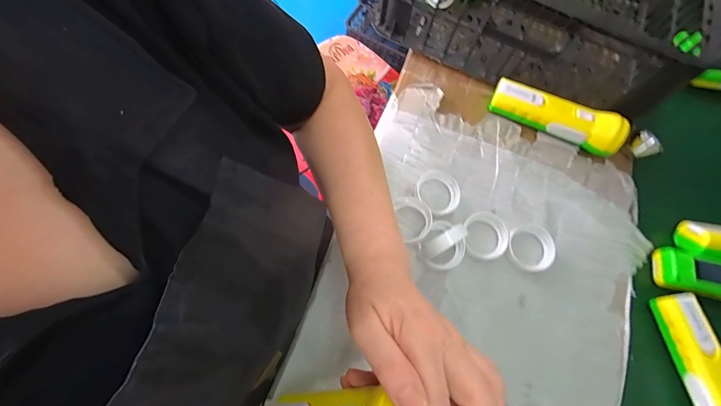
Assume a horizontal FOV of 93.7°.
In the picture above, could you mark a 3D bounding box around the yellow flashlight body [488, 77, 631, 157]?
[{"bbox_3d":[0.254,-0.114,0.444,0.165,0.046,0.042,30,71,6],"label":"yellow flashlight body"}]

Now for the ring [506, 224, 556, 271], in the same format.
[{"bbox_3d":[0.198,0.052,0.394,0.055,0.010,0.054,2,70,-5],"label":"ring"}]

